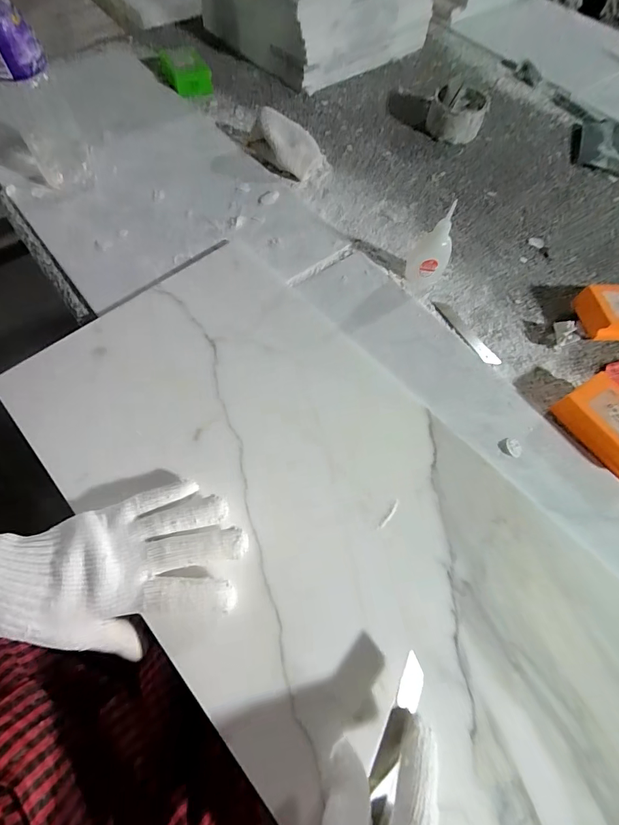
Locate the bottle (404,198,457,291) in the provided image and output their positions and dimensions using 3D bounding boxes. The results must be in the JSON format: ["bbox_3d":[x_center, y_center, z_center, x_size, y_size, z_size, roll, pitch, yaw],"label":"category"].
[{"bbox_3d":[0.138,-0.185,0.427,0.044,0.093,0.033,24,66,8],"label":"bottle"}]

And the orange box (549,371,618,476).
[{"bbox_3d":[0.295,0.012,0.372,0.053,0.030,0.090,-31,70,-17],"label":"orange box"}]

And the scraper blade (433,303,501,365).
[{"bbox_3d":[0.181,-0.092,0.439,0.021,0.004,0.099,-27,69,-15],"label":"scraper blade"}]

